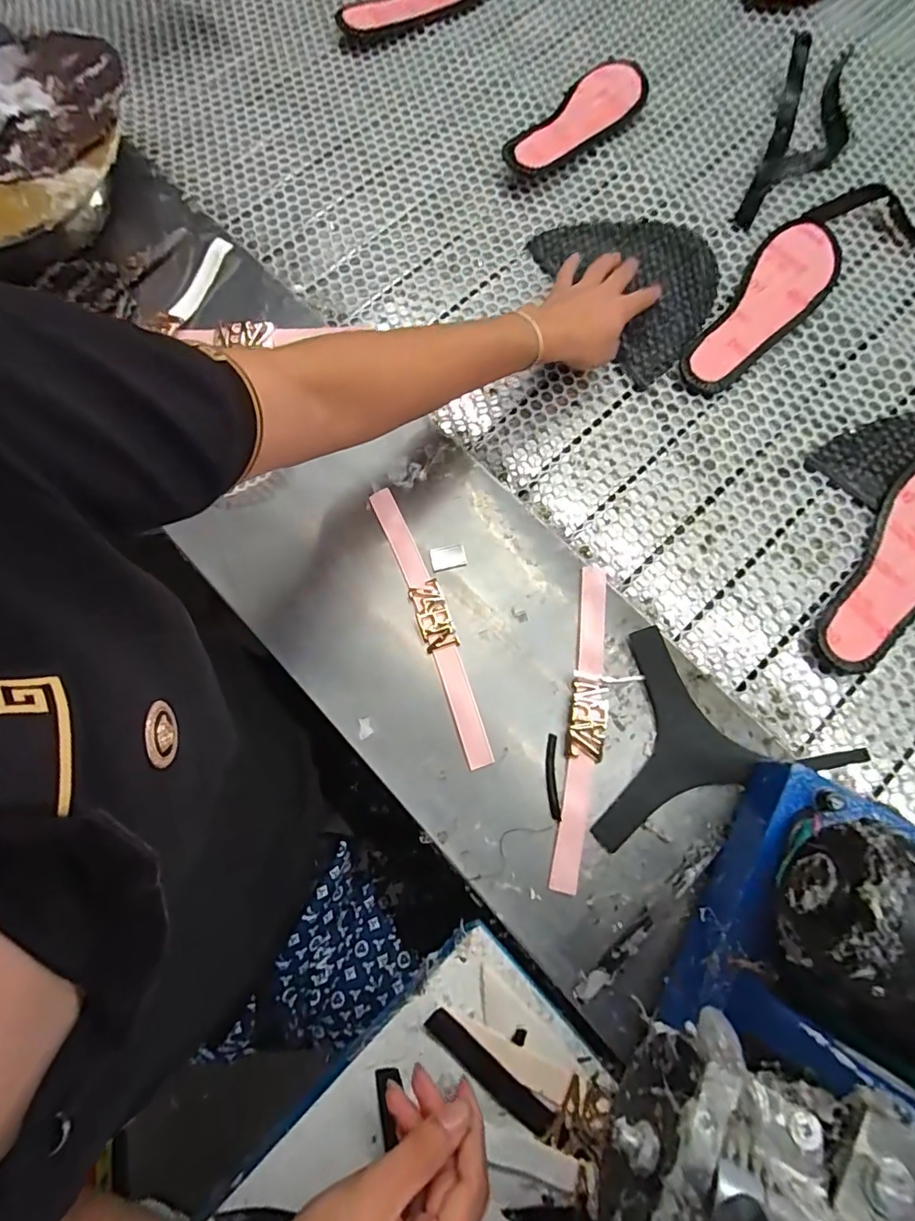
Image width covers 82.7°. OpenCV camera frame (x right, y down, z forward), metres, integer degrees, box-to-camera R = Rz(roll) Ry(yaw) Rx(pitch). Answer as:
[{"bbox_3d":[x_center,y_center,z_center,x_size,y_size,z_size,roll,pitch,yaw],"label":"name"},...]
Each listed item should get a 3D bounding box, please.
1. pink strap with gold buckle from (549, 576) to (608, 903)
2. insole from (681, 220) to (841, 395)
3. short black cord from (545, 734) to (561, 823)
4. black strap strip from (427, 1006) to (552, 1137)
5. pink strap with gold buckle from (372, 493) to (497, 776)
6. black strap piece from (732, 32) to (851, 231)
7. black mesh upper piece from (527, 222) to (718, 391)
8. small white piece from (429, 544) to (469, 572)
[{"bbox_3d":[0.105,0.089,0.417,0.029,0.010,0.250,9,76,3],"label":"pink strap with gold buckle"},{"bbox_3d":[0.310,-0.305,0.523,0.075,0.017,0.223,37,79,9],"label":"insole"},{"bbox_3d":[0.075,0.132,0.410,0.011,0.004,0.065,-1,76,0],"label":"short black cord"},{"bbox_3d":[0.021,0.324,0.366,0.103,0.004,0.019,38,90,10],"label":"black strap strip"},{"bbox_3d":[-0.020,0.008,0.446,0.029,0.007,0.252,-20,77,-4],"label":"pink strap with gold buckle"},{"bbox_3d":[0.383,-0.524,0.570,0.083,0.023,0.252,20,79,4],"label":"black strap piece"},{"bbox_3d":[0.196,-0.348,0.543,0.159,0.016,0.207,-30,78,-6],"label":"black mesh upper piece"},{"bbox_3d":[-0.008,-0.047,0.459,0.030,0.004,0.020,-12,76,-2],"label":"small white piece"}]

